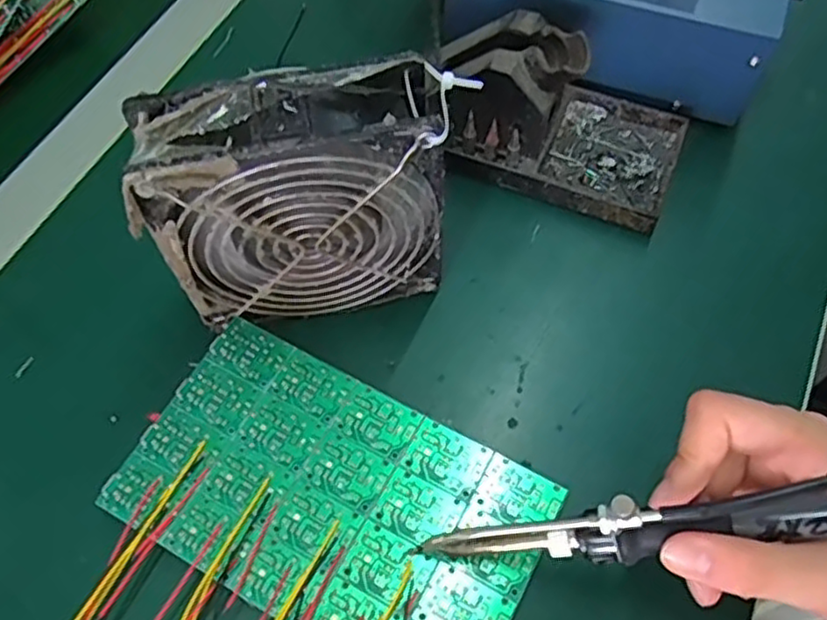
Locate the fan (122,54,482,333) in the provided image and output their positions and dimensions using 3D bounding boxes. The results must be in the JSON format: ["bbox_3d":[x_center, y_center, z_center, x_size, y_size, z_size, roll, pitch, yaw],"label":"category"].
[{"bbox_3d":[-0.045,-0.046,0.310,0.130,0.115,0.048,-13,63,-7],"label":"fan"}]

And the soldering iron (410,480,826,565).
[{"bbox_3d":[0.101,0.075,0.244,0.208,0.027,0.018,-12,60,17],"label":"soldering iron"}]

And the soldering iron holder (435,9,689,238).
[{"bbox_3d":[0.076,-0.110,0.376,0.143,0.070,0.078,20,64,10],"label":"soldering iron holder"}]

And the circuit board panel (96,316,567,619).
[{"bbox_3d":[-0.035,0.079,0.298,0.171,0.004,0.100,26,65,14],"label":"circuit board panel"}]

